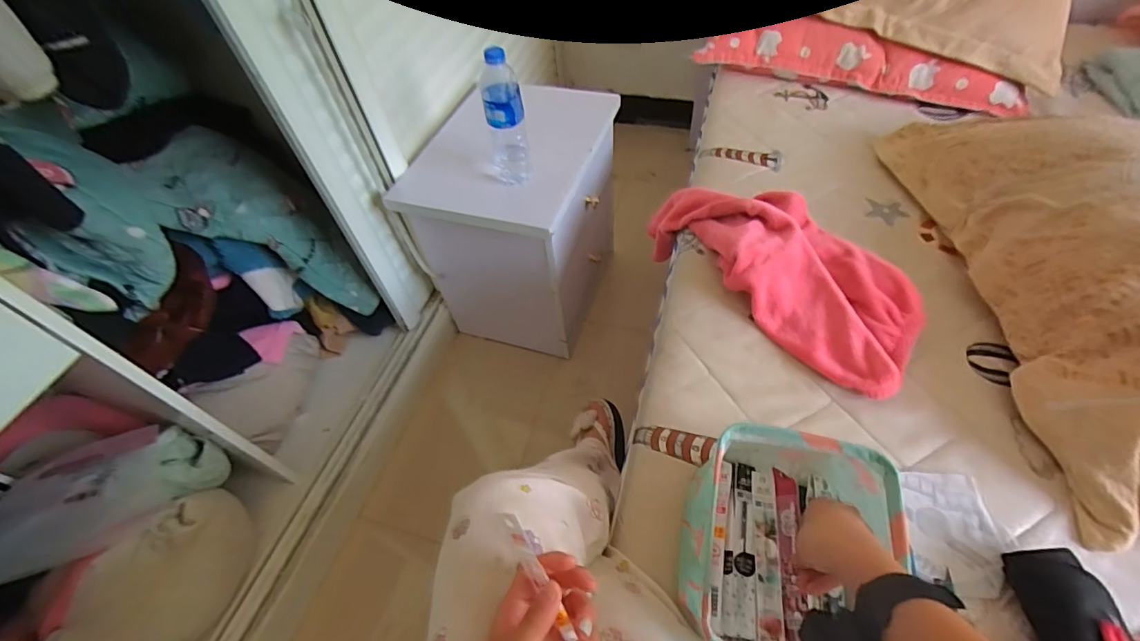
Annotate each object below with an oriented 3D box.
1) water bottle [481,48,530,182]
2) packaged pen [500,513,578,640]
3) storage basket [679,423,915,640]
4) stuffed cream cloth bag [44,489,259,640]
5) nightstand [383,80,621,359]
[{"bbox_3d":[-0.109,-0.337,0.819,0.064,0.221,0.065,-13,53,-4],"label":"water bottle"},{"bbox_3d":[-0.005,0.212,0.343,0.011,0.011,0.172,-27,92,-15],"label":"packaged pen"},{"bbox_3d":[0.207,0.208,0.472,0.170,0.126,0.209,9,55,12],"label":"storage basket"},{"bbox_3d":[-0.630,0.411,0.776,0.117,0.154,0.271,17,57,17],"label":"stuffed cream cloth bag"},{"bbox_3d":[-0.105,-0.227,1.124,0.318,0.456,0.412,15,56,16],"label":"nightstand"}]

